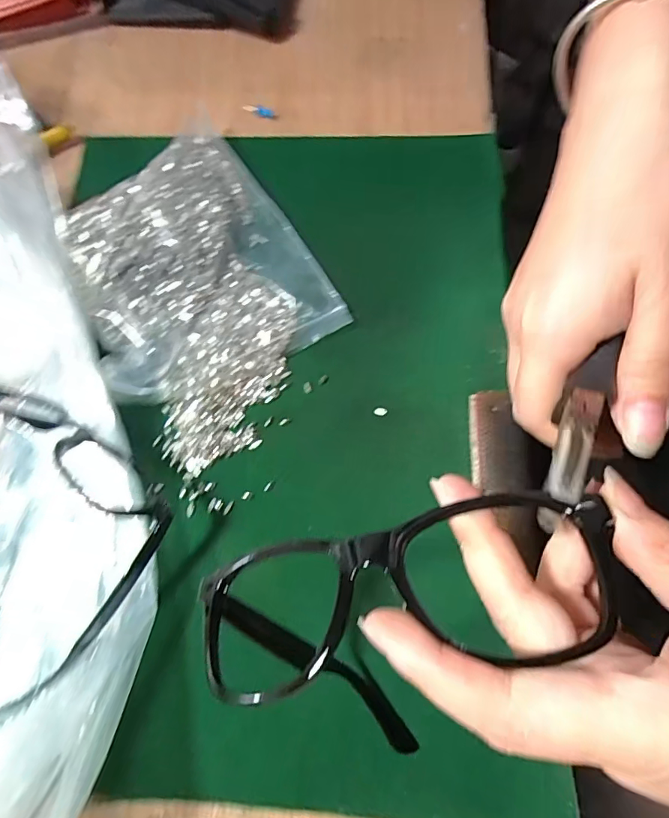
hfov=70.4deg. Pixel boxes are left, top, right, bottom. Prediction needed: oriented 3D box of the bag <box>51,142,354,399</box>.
[{"bbox_3d":[-0.096,-0.103,0.312,0.141,0.032,0.171,-25,74,-5],"label":"bag"}]

